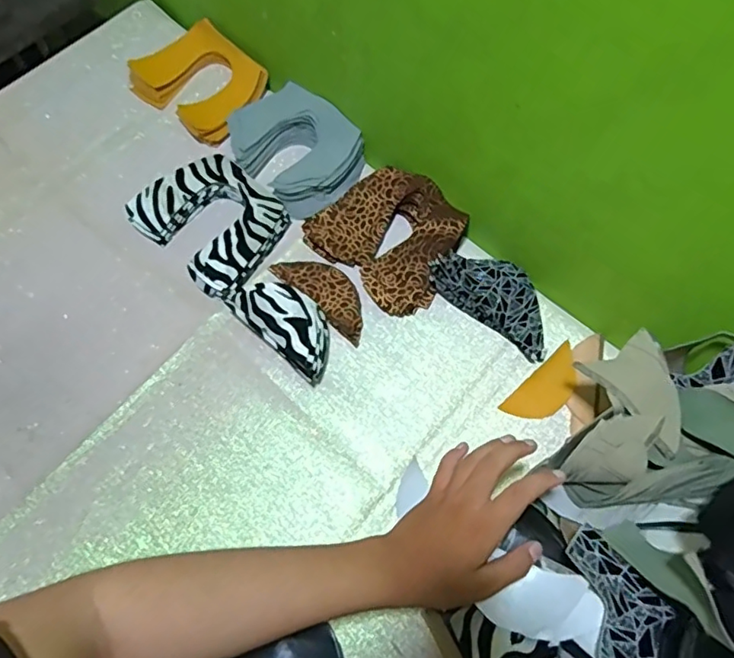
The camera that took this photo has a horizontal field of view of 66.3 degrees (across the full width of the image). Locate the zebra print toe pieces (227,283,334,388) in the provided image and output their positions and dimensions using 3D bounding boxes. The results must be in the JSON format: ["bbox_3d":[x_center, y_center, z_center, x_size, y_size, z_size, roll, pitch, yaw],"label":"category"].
[{"bbox_3d":[-0.082,-0.006,0.584,0.123,0.056,0.064,40,71,13],"label":"zebra print toe pieces"}]

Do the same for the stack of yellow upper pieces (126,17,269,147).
[{"bbox_3d":[-0.211,-0.319,0.713,0.159,0.030,0.129,39,71,13],"label":"stack of yellow upper pieces"}]

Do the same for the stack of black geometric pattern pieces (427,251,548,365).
[{"bbox_3d":[0.144,-0.036,0.615,0.151,0.036,0.076,38,71,12],"label":"stack of black geometric pattern pieces"}]

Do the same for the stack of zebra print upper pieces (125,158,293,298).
[{"bbox_3d":[-0.170,-0.122,0.639,0.158,0.032,0.132,41,71,13],"label":"stack of zebra print upper pieces"}]

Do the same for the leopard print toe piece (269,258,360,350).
[{"bbox_3d":[-0.045,-0.042,0.618,0.125,0.017,0.050,41,72,13],"label":"leopard print toe piece"}]

